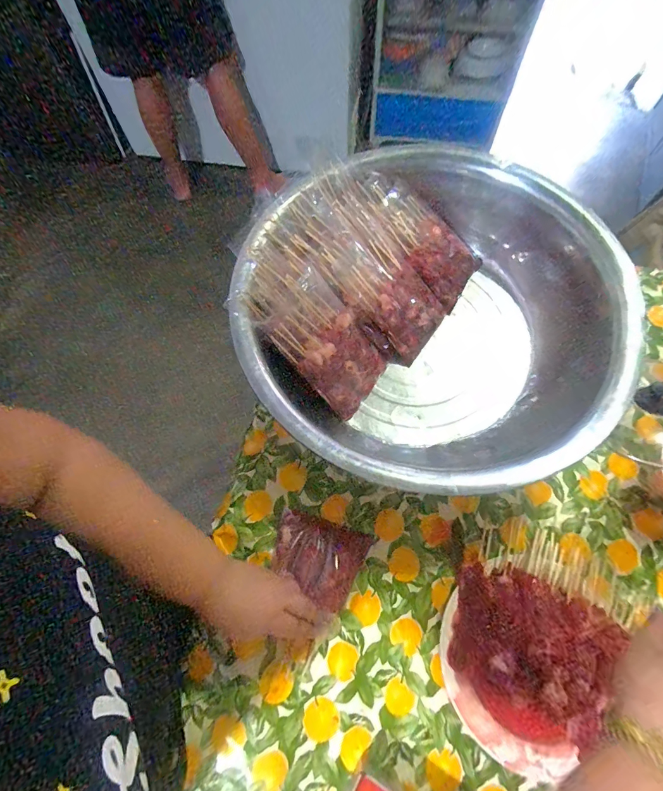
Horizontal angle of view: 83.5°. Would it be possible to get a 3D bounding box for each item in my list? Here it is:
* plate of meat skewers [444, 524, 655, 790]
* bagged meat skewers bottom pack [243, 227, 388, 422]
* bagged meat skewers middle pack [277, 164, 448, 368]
[{"bbox_3d":[0.259,0.311,0.486,0.185,0.086,0.274,38,73,16],"label":"plate of meat skewers"},{"bbox_3d":[-0.026,-0.111,0.611,0.142,0.068,0.308,-39,103,-14],"label":"bagged meat skewers bottom pack"},{"bbox_3d":[0.064,-0.222,0.652,0.145,0.051,0.344,-44,101,-15],"label":"bagged meat skewers middle pack"}]

